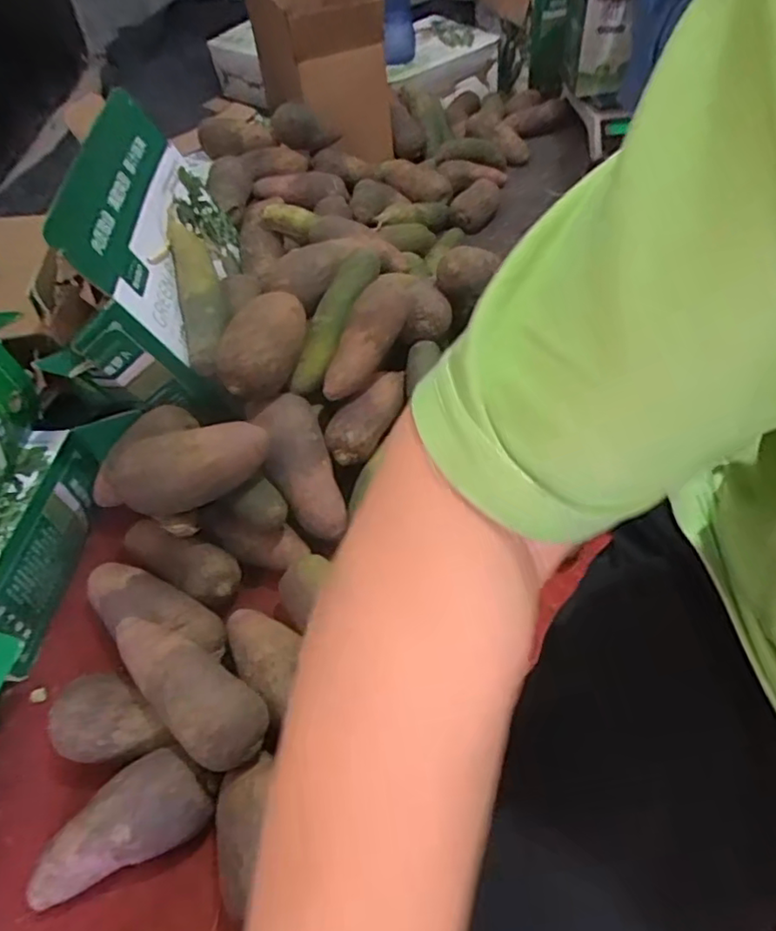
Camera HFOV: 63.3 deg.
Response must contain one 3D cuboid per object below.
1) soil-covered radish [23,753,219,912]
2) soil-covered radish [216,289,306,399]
[{"bbox_3d":[-0.244,0.321,0.560,0.171,0.062,0.077,-35,54,-3],"label":"soil-covered radish"},{"bbox_3d":[-0.142,-0.146,0.748,0.065,0.080,0.144,18,54,20],"label":"soil-covered radish"}]

